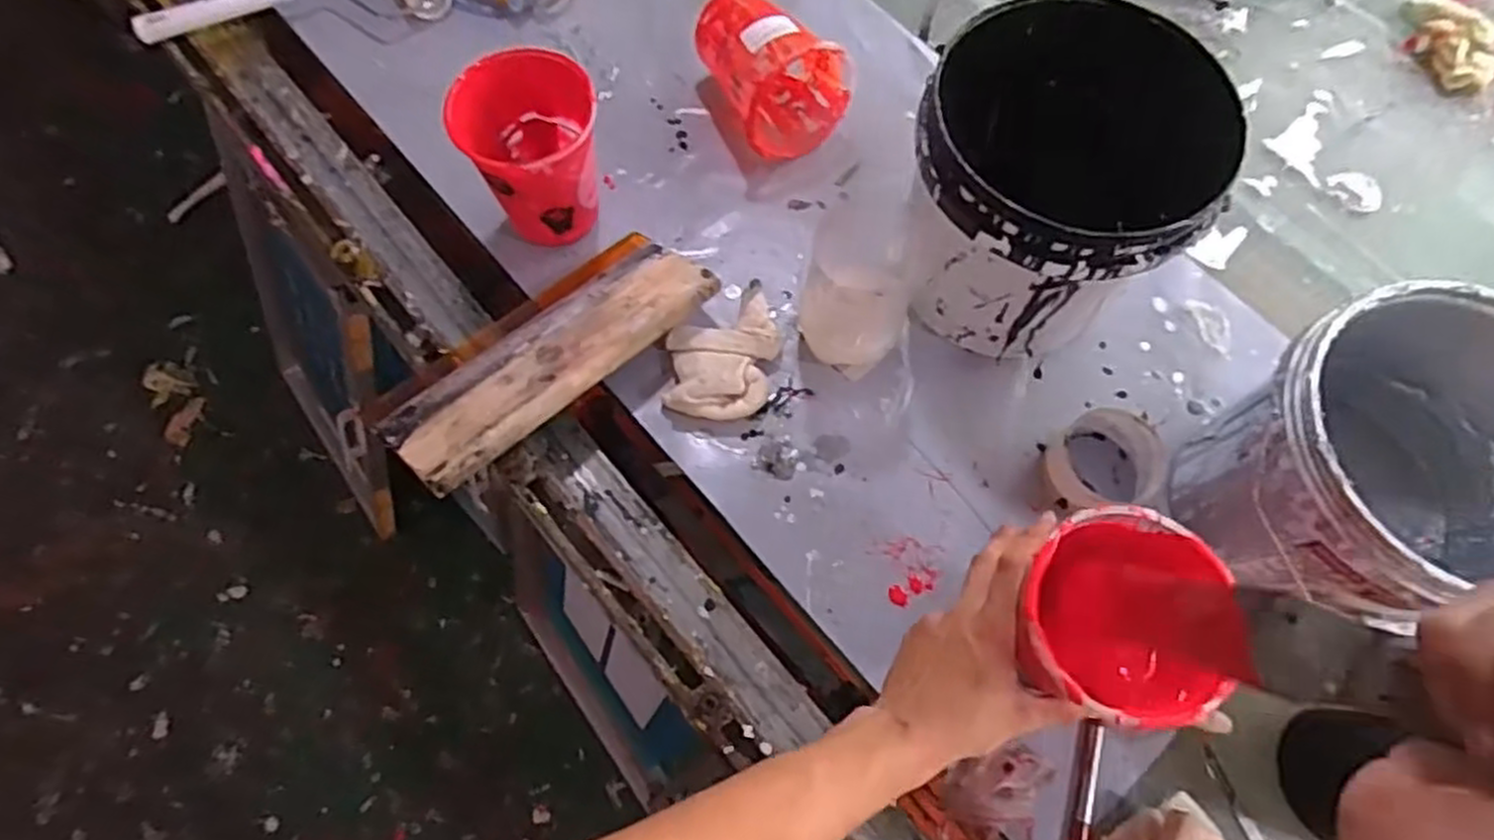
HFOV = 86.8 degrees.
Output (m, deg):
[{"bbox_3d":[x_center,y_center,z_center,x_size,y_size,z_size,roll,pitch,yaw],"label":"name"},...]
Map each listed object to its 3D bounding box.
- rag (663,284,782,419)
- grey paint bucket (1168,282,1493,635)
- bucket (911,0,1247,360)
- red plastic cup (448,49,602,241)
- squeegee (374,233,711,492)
[{"bbox_3d":[-0.020,-0.064,0.676,0.091,0.033,0.125,2,69,-2],"label":"rag"},{"bbox_3d":[0.432,0.038,0.563,0.207,0.199,0.185,-23,71,-9],"label":"grey paint bucket"},{"bbox_3d":[0.221,-0.173,0.636,0.194,0.201,0.201,1,69,-2],"label":"bucket"},{"bbox_3d":[-0.176,-0.216,0.667,0.106,0.148,0.100,1,69,-2],"label":"red plastic cup"},{"bbox_3d":[-0.159,-0.057,0.646,0.281,0.036,0.121,-38,58,-22],"label":"squeegee"}]

